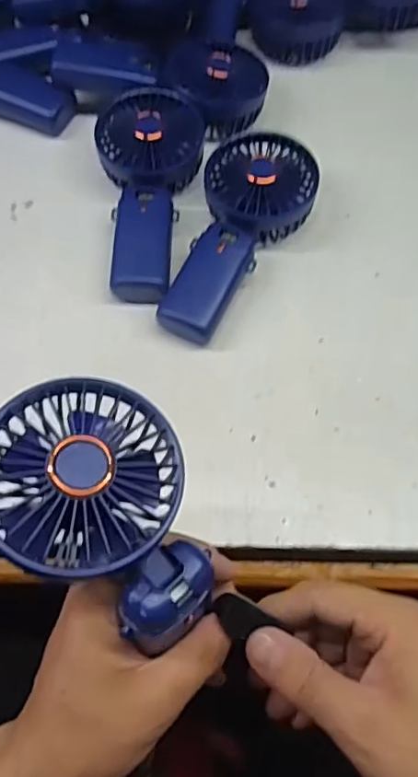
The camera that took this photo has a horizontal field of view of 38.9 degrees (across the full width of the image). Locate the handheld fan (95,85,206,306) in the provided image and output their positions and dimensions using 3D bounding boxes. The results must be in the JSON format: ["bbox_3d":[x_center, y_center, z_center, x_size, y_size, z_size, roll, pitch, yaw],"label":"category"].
[{"bbox_3d":[-0.043,-0.154,0.467,0.081,0.047,0.184,-4,64,-2],"label":"handheld fan"}]

